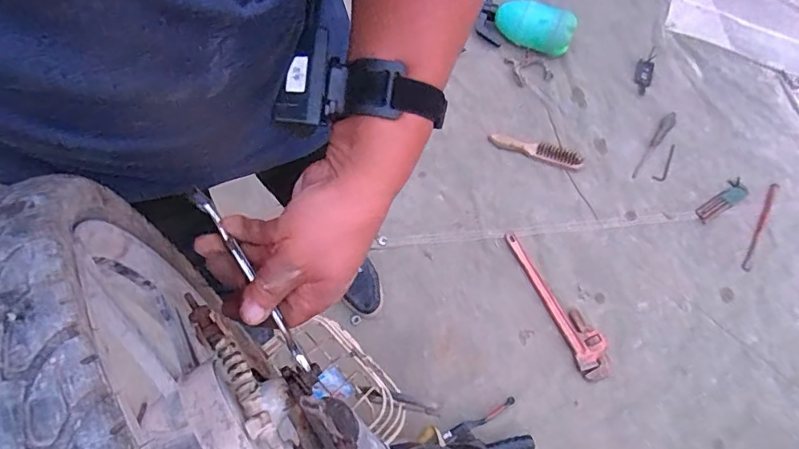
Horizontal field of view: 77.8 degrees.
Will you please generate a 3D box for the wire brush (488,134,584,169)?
[{"bbox_3d":[0.372,-0.206,1.350,0.257,0.035,0.063,19,68,10],"label":"wire brush"}]

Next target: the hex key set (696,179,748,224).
[{"bbox_3d":[0.847,-0.059,1.303,0.176,0.014,0.053,-33,69,-13],"label":"hex key set"}]

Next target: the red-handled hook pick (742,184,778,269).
[{"bbox_3d":[0.931,0.005,1.273,0.025,0.022,0.287,29,70,13],"label":"red-handled hook pick"}]

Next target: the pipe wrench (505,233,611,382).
[{"bbox_3d":[0.388,0.180,1.198,0.083,0.034,0.397,-22,67,-7],"label":"pipe wrench"}]

